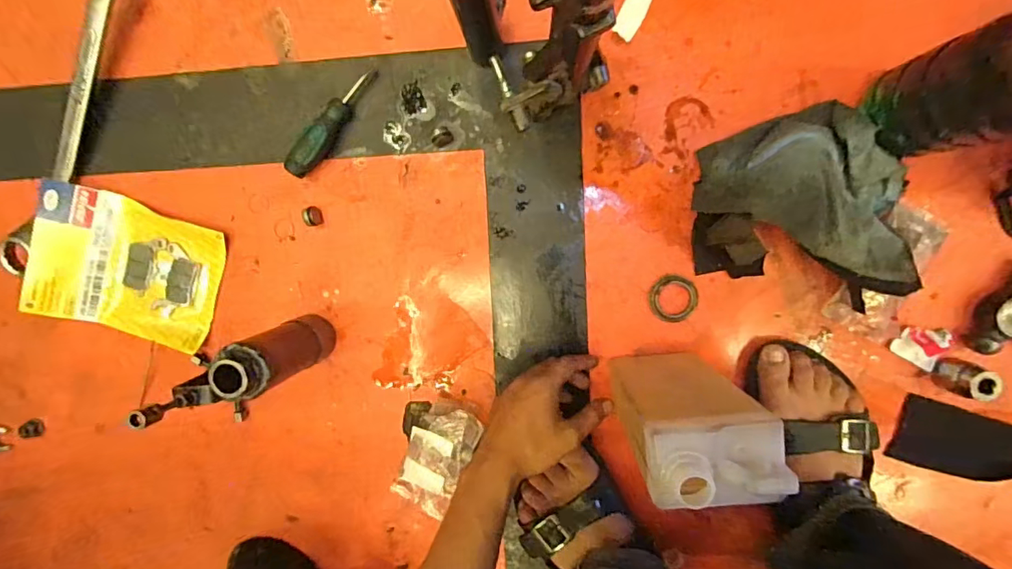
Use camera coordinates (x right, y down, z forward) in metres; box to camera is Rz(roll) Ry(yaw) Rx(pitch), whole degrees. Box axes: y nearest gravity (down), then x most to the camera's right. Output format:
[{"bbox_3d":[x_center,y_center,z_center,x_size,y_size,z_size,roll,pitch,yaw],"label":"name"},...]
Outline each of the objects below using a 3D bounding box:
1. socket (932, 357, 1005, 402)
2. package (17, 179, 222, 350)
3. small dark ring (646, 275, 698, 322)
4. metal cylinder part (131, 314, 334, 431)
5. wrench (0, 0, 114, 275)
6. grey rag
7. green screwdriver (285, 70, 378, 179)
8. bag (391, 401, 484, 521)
[{"bbox_3d":[0.451,0.092,0.475,0.033,0.046,0.033,0,96,4],"label":"socket"},{"bbox_3d":[-0.422,-0.016,0.533,0.197,0.023,0.142,18,97,2],"label":"package"},{"bbox_3d":[0.176,0.015,0.506,0.051,0.010,0.049,0,96,4],"label":"small dark ring"},{"bbox_3d":[-0.260,0.081,0.472,0.145,0.156,0.046,-19,94,5],"label":"metal cylinder part"},{"bbox_3d":[-0.464,-0.195,0.514,0.043,0.025,0.403,27,97,1],"label":"wrench"},{"bbox_3d":[0.284,-0.073,0.457,0.205,0.068,0.188,-4,96,4],"label":"grey rag"},{"bbox_3d":[-0.179,-0.165,0.496,0.026,0.021,0.132,44,97,-1],"label":"green screwdriver"},{"bbox_3d":[-0.084,0.191,0.531,0.083,0.028,0.133,21,97,1],"label":"bag"}]

